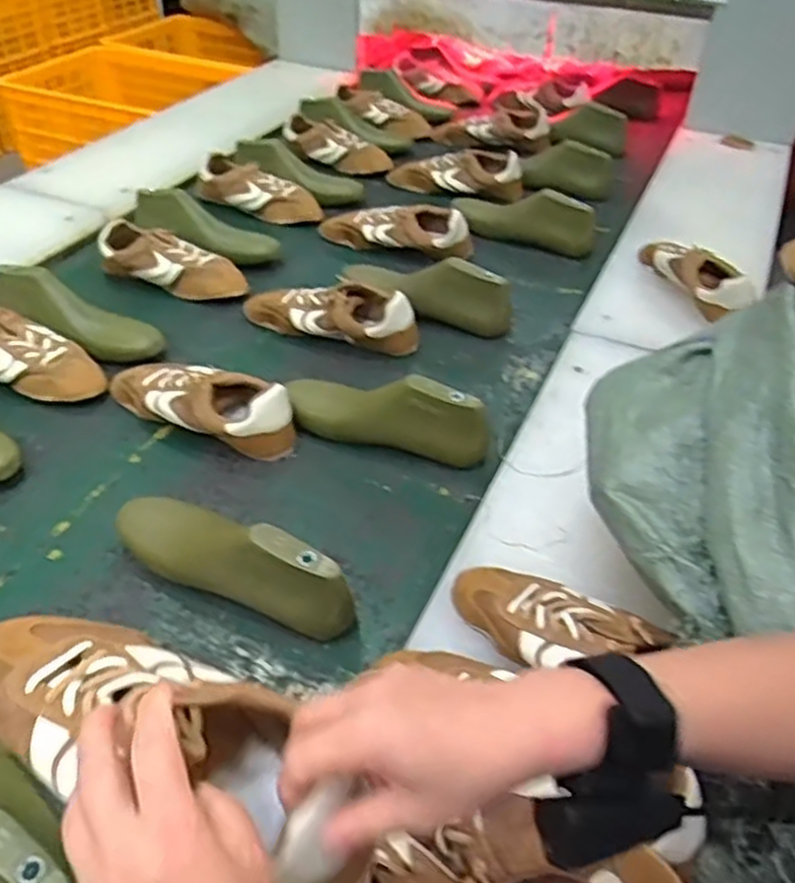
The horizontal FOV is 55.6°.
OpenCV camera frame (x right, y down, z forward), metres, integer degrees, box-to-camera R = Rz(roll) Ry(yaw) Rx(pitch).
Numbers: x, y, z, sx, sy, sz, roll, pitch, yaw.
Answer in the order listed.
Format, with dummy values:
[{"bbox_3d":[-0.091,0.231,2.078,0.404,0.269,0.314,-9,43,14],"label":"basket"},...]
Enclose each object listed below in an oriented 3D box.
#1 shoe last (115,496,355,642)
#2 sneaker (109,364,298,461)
[{"bbox_3d":[-0.165,0.113,0.752,0.266,0.099,0.085,25,47,23],"label":"shoe last"},{"bbox_3d":[-0.248,-0.049,0.943,0.251,0.073,0.088,16,44,16],"label":"sneaker"}]

